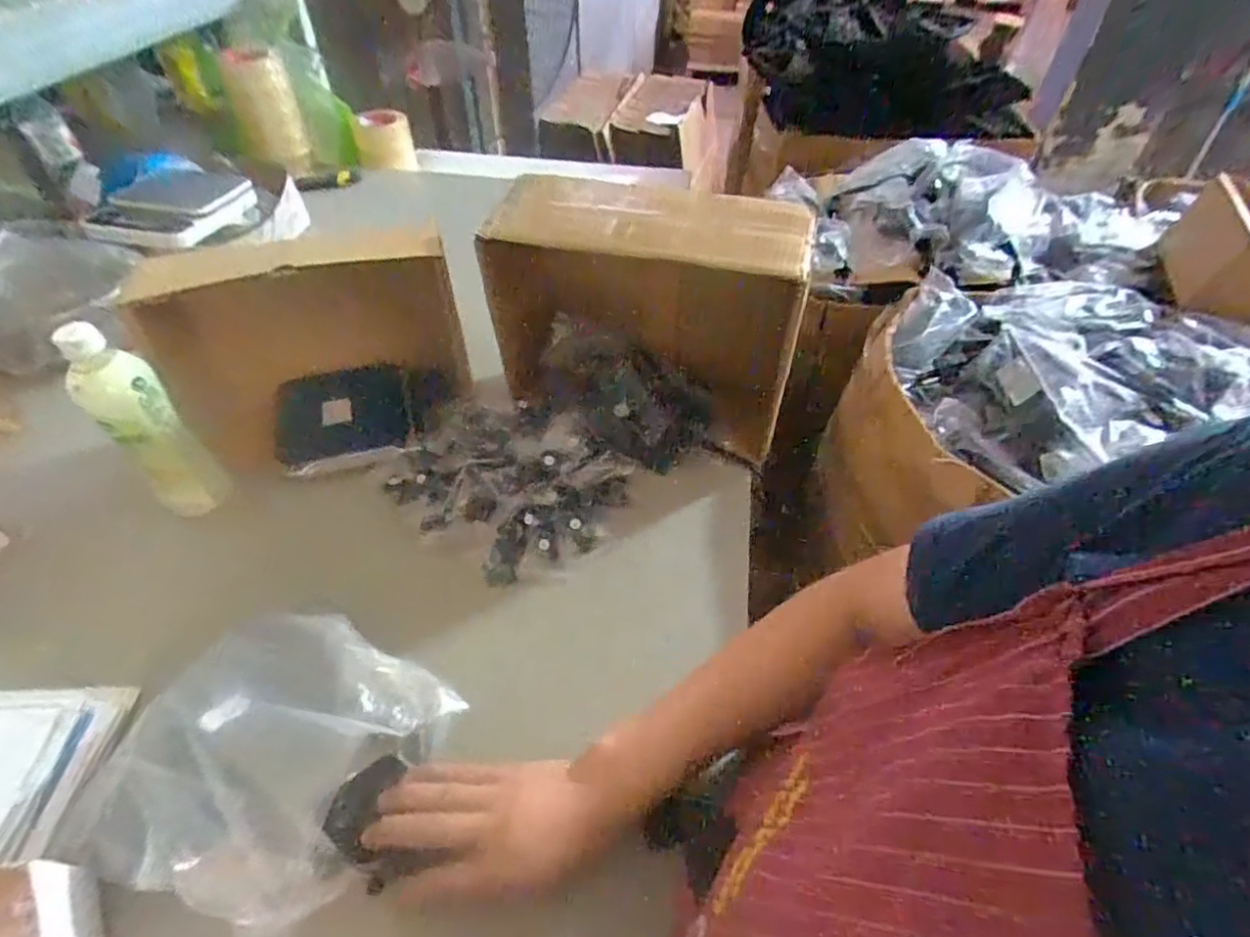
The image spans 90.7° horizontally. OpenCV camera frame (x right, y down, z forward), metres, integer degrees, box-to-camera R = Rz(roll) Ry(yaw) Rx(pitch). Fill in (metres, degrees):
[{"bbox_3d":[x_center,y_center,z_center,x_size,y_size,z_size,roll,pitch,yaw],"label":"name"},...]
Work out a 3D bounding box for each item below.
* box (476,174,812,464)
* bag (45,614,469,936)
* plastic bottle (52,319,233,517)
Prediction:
[{"bbox_3d":[0.019,-0.158,0.669,0.310,0.240,0.110,12,48,10],"label":"box"},{"bbox_3d":[-0.256,0.210,0.449,0.200,0.065,0.191,16,49,14],"label":"bag"},{"bbox_3d":[-0.457,-0.035,0.593,0.052,0.229,0.058,30,54,24],"label":"plastic bottle"}]

